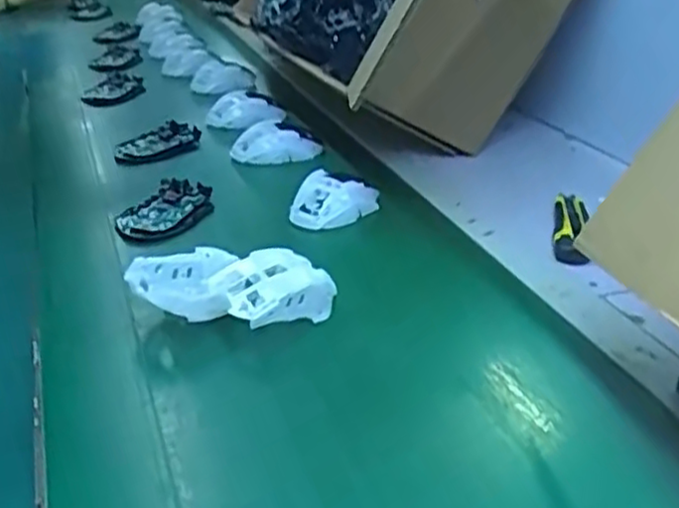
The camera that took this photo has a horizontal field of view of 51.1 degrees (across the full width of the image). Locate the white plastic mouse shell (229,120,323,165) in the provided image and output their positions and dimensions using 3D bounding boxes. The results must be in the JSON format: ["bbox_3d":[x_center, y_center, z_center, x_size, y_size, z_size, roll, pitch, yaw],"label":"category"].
[{"bbox_3d":[-0.080,-0.141,0.909,0.113,0.060,0.033,-2,-9,-14],"label":"white plastic mouse shell"}]

